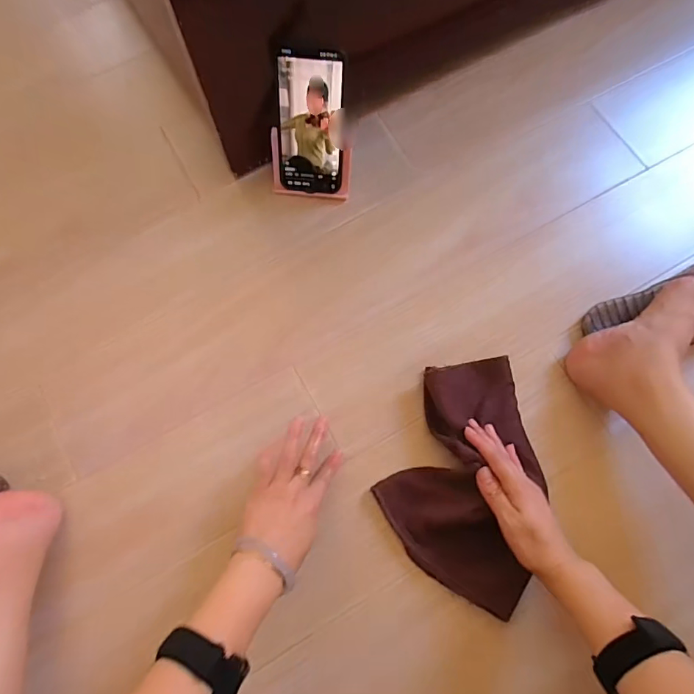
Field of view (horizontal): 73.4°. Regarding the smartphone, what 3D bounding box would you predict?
[{"bbox_3d":[-0.042,-0.258,0.549,0.075,0.159,0.010,4,45,1],"label":"smartphone"}]

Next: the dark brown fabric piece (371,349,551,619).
[{"bbox_3d":[0.136,0.130,0.498,0.163,0.048,0.238,24,75,5],"label":"dark brown fabric piece"}]

